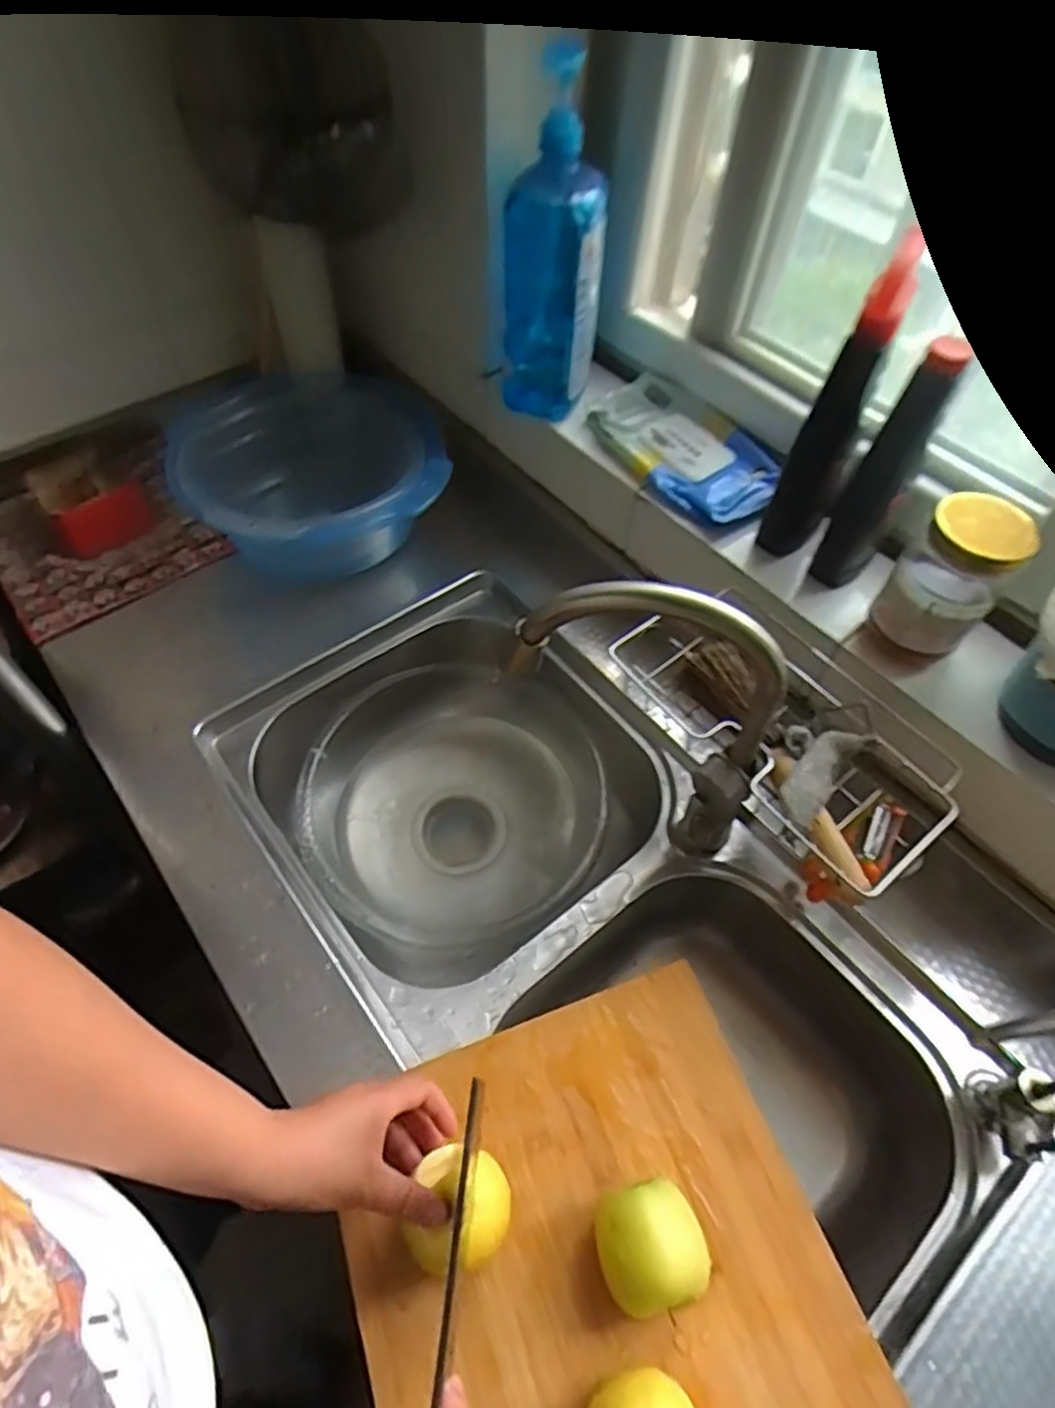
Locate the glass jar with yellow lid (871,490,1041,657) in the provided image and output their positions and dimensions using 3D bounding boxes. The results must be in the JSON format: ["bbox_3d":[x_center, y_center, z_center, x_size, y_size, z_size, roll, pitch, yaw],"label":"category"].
[{"bbox_3d":[0.325,-0.097,0.547,0.070,0.114,0.064,1,55,-2],"label":"glass jar with yellow lid"}]

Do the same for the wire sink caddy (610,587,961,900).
[{"bbox_3d":[0.197,0.022,0.577,0.136,0.066,0.276,-33,63,-23],"label":"wire sink caddy"}]

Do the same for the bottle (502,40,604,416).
[{"bbox_3d":[0.024,-0.428,0.693,0.093,0.267,0.070,21,57,11],"label":"bottle"}]

